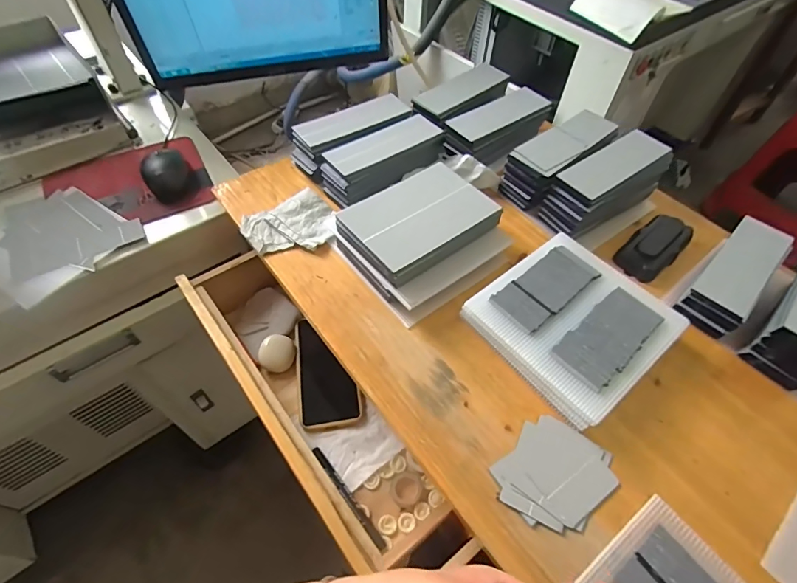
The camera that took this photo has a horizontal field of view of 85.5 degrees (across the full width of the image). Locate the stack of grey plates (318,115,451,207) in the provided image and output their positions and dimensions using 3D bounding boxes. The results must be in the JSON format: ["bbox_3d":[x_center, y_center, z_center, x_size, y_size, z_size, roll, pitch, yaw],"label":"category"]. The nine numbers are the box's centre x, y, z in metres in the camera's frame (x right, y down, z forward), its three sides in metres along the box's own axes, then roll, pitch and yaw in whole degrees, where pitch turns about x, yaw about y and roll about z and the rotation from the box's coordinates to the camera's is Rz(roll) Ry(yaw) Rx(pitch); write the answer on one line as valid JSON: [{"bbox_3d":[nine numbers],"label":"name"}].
[{"bbox_3d":[-0.018,-0.175,0.564,0.171,0.048,0.063,-34,61,-24],"label":"stack of grey plates"}]

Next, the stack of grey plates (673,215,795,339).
[{"bbox_3d":[0.370,-0.018,0.472,0.161,0.040,0.057,-38,63,-26],"label":"stack of grey plates"}]

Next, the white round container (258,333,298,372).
[{"bbox_3d":[-0.166,0.084,0.595,0.045,0.021,0.050,0,53,-2],"label":"white round container"}]

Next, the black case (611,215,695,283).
[{"bbox_3d":[0.303,-0.053,0.511,0.097,0.026,0.050,-36,62,-25],"label":"black case"}]

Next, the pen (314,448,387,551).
[{"bbox_3d":[-0.058,0.236,0.496,0.011,0.017,0.133,-33,61,-24],"label":"pen"}]

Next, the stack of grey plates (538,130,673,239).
[{"bbox_3d":[0.256,-0.132,0.534,0.156,0.067,0.059,-28,59,-21],"label":"stack of grey plates"}]

